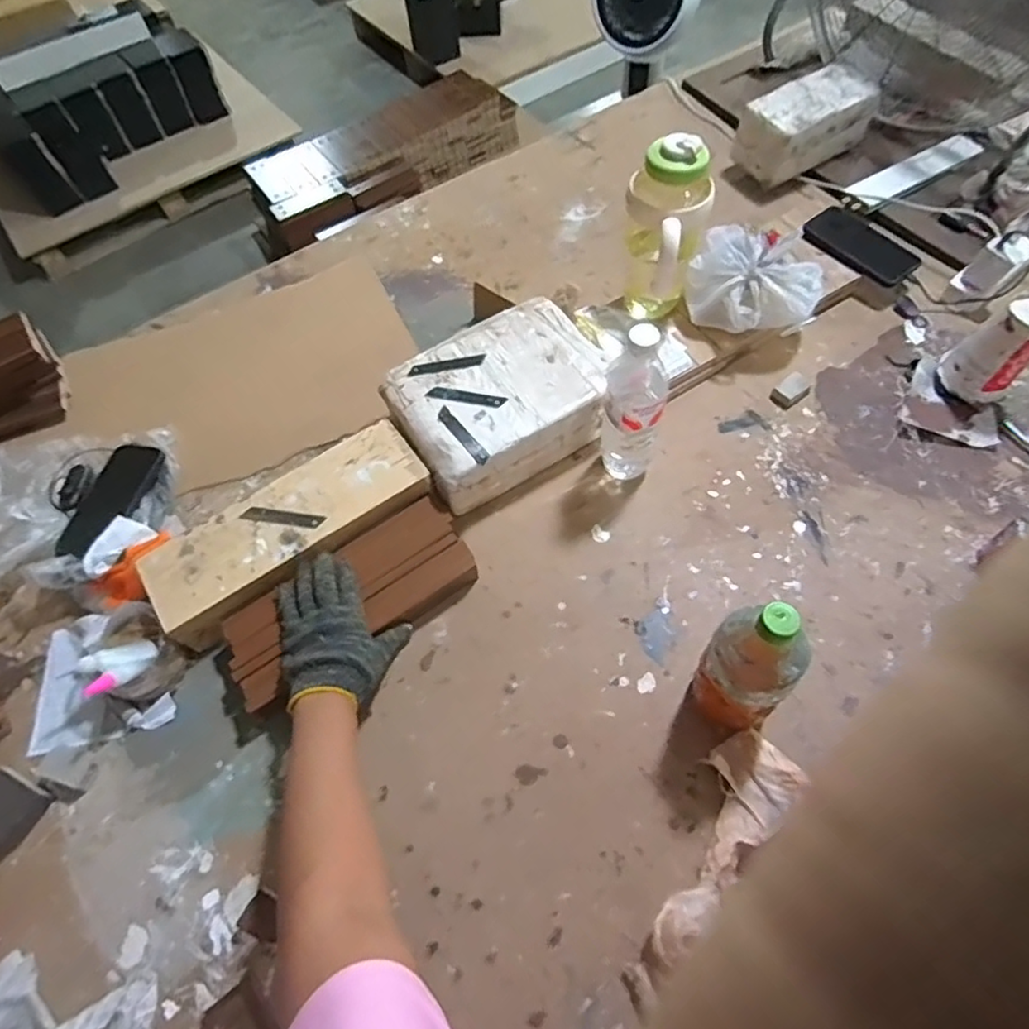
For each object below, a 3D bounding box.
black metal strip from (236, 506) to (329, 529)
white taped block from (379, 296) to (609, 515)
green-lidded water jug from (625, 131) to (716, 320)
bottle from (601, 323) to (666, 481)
[{"bbox_3d":[-0.272,0.003,0.719,0.097,0.004,0.017,9,62,8],"label":"black metal strip"},{"bbox_3d":[-0.017,-0.146,0.812,0.264,0.097,0.203,-32,64,-14],"label":"white taped block"},{"bbox_3d":[0.190,-0.351,0.809,0.097,0.240,0.096,13,63,10],"label":"green-lidded water jug"},{"bbox_3d":[0.143,-0.124,0.726,0.068,0.223,0.077,13,63,10],"label":"bottle"}]

